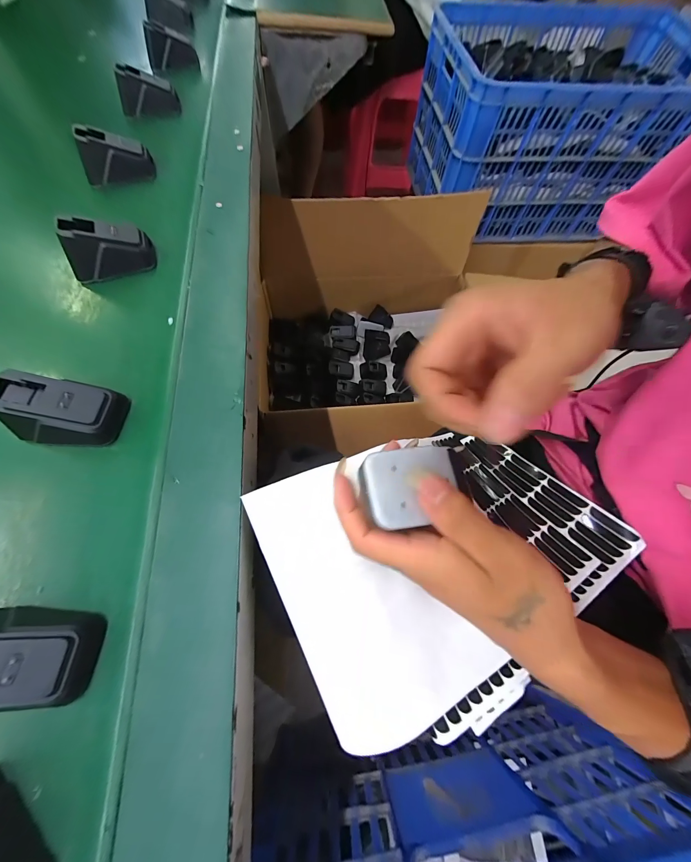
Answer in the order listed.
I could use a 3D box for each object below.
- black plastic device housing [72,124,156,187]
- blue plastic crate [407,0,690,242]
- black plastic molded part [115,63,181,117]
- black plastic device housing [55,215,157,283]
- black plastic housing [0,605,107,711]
[{"bbox_3d":[-0.250,-0.299,0.342,0.064,0.038,0.034,-9,68,-7],"label":"black plastic device housing"},{"bbox_3d":[0.480,-0.732,0.759,0.555,0.282,0.393,-2,67,-4],"label":"blue plastic crate"},{"bbox_3d":[-0.253,-0.434,0.402,0.066,0.034,0.033,-5,68,-5],"label":"black plastic molded part"},{"bbox_3d":[-0.215,-0.167,0.281,0.066,0.039,0.033,-19,70,-11],"label":"black plastic device housing"},{"bbox_3d":[-0.166,0.114,0.159,0.063,0.041,0.044,7,67,0],"label":"black plastic housing"}]

